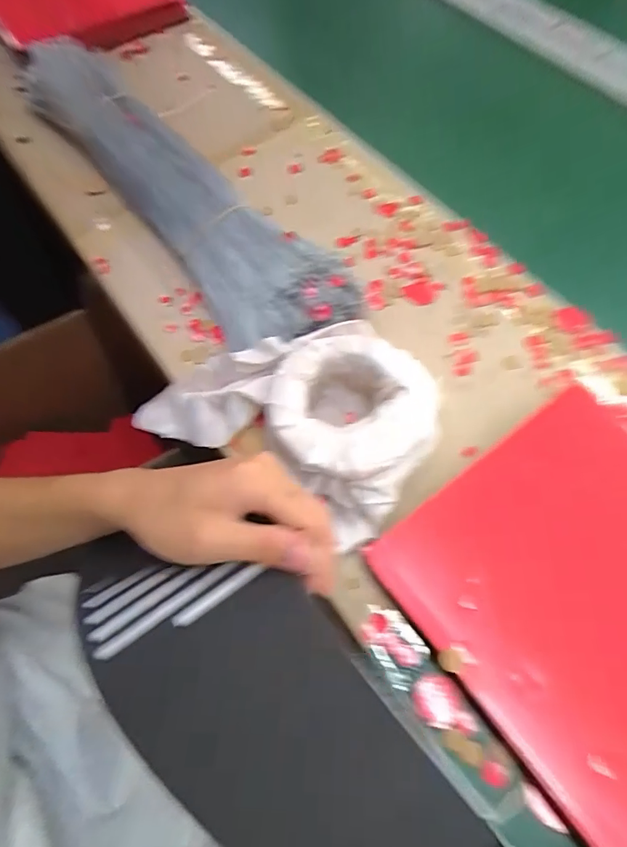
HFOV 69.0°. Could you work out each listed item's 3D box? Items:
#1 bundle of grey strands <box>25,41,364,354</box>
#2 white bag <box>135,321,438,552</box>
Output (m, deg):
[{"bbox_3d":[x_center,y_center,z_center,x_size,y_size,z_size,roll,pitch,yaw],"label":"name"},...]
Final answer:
[{"bbox_3d":[-0.165,-0.275,0.496,0.121,0.050,0.562,-35,69,-13],"label":"bundle of grey strands"},{"bbox_3d":[-0.016,-0.023,0.369,0.222,0.066,0.161,31,70,15],"label":"white bag"}]

